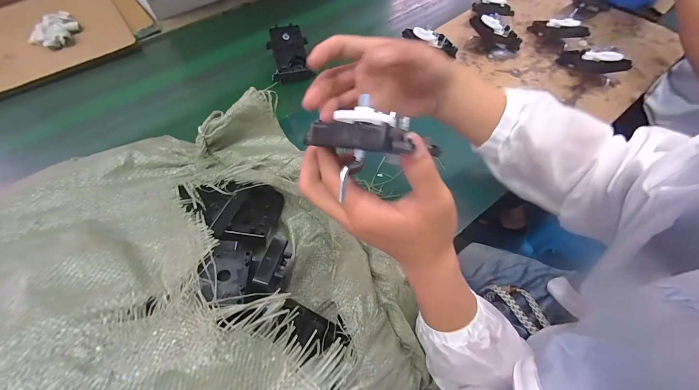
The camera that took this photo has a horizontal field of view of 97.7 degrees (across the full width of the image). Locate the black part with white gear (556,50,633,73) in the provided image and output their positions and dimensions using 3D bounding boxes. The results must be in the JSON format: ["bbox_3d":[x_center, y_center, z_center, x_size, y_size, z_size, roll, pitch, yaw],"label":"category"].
[{"bbox_3d":[0.432,-0.242,0.548,0.043,0.026,0.110,-36,44,-19],"label":"black part with white gear"}]

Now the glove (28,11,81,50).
[{"bbox_3d":[-0.640,-0.354,0.664,0.096,0.025,0.116,-40,65,-22],"label":"glove"}]

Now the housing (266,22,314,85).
[{"bbox_3d":[-0.113,-0.263,0.574,0.074,0.055,0.100,-11,58,-6],"label":"housing"}]

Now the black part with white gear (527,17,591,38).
[{"bbox_3d":[0.404,-0.326,0.598,0.053,0.042,0.114,-25,37,-13],"label":"black part with white gear"}]

